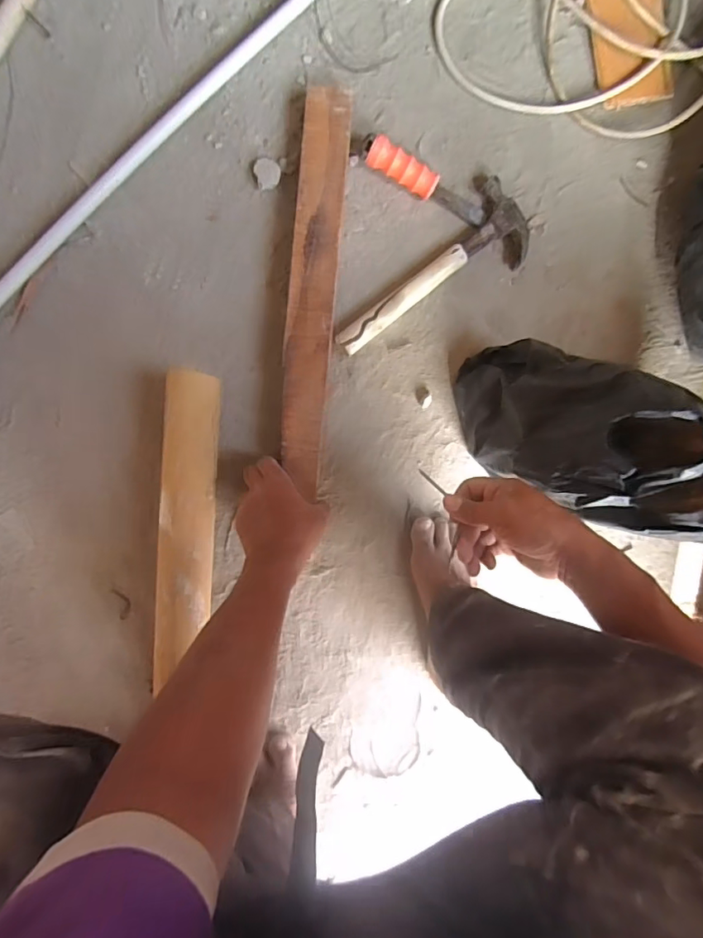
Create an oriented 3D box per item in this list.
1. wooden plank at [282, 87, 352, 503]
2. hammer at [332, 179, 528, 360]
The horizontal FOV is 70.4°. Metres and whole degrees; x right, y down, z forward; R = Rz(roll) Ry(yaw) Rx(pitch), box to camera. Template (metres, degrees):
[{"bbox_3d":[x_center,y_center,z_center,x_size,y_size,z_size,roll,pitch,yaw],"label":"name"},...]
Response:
[{"bbox_3d":[-0.045,-0.202,0.589,0.059,0.038,0.440,4,95,-8],"label":"wooden plank"},{"bbox_3d":[0.105,-0.230,0.625,0.276,0.026,0.092,-41,97,-1],"label":"hammer"}]

